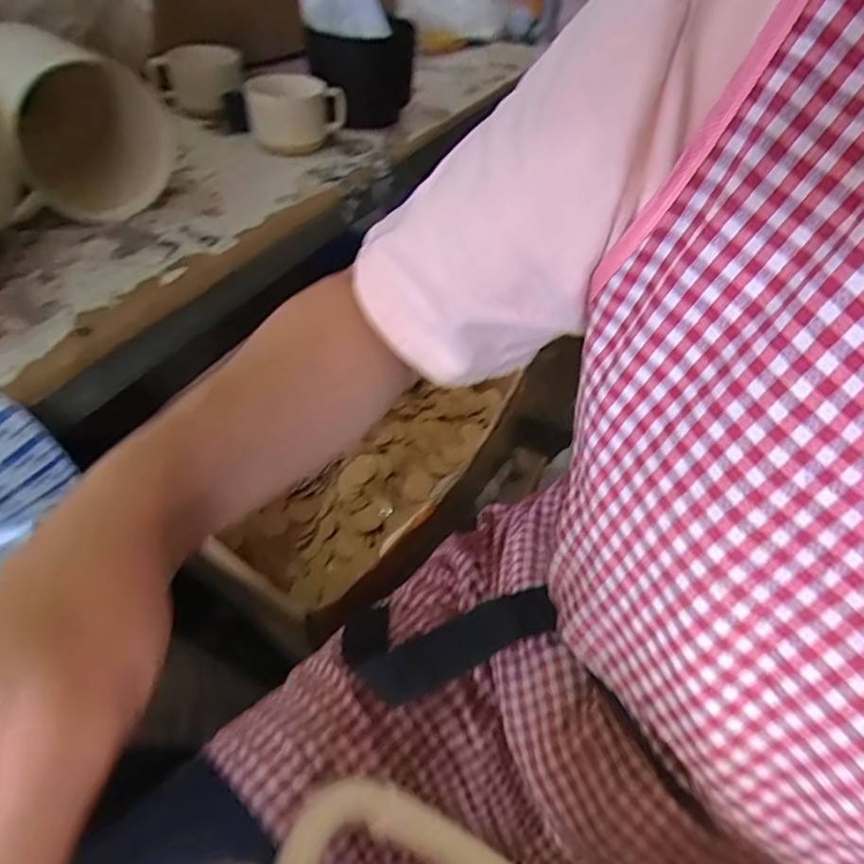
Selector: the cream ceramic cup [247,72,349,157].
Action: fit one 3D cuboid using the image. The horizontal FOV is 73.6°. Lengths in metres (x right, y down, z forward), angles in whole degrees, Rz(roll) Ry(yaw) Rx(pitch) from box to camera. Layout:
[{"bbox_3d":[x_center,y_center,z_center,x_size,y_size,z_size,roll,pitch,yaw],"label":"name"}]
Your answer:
[{"bbox_3d":[-0.167,-0.382,0.689,0.086,0.064,0.091,27,49,17],"label":"cream ceramic cup"}]

